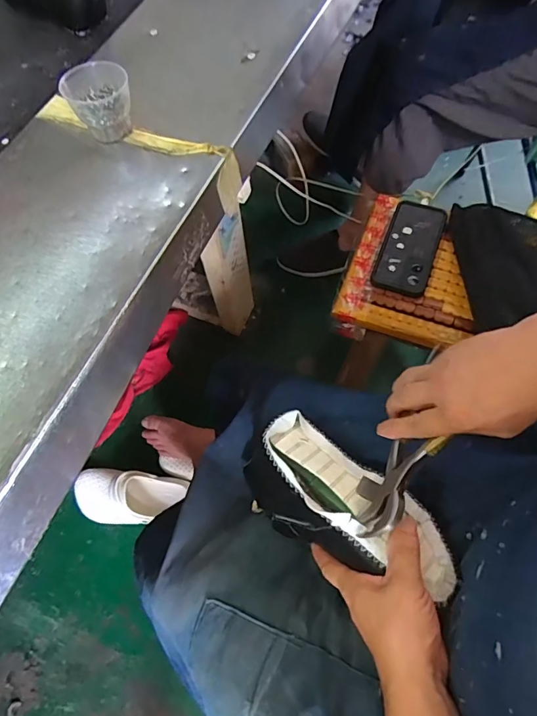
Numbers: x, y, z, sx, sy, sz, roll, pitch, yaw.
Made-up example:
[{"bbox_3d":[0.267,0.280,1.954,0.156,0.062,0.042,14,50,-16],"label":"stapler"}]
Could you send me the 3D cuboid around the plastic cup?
[{"bbox_3d":[-0.168,-0.259,0.440,0.063,0.052,0.058,-23,70,-8],"label":"plastic cup"}]

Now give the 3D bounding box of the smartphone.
[{"bbox_3d":[0.219,-0.173,0.665,0.081,0.013,0.170,20,70,10],"label":"smartphone"}]

